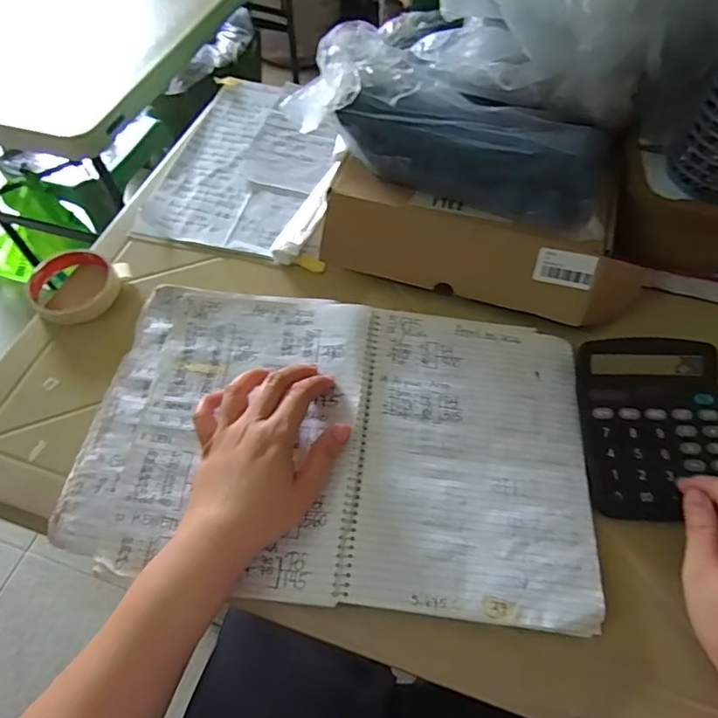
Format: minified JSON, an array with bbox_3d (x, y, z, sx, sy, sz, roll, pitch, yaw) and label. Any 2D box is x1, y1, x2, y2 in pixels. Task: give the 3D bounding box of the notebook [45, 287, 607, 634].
[{"bbox_3d":[-0.018,0.060,0.431,0.402,0.023,0.248,7,59,4],"label":"notebook"}]

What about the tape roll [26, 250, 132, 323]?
[{"bbox_3d":[-0.279,-0.073,0.511,0.080,0.018,0.082,0,59,0],"label":"tape roll"}]

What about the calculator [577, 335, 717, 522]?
[{"bbox_3d":[0.246,0.053,0.427,0.121,0.030,0.146,4,59,2],"label":"calculator"}]

